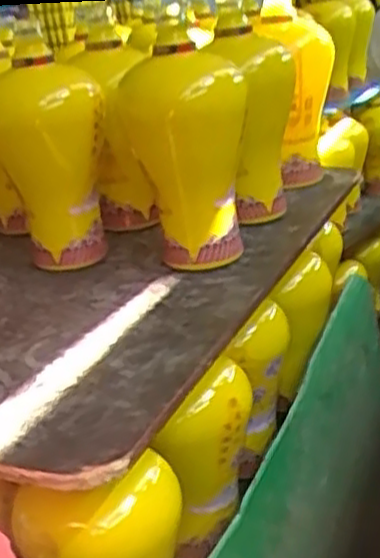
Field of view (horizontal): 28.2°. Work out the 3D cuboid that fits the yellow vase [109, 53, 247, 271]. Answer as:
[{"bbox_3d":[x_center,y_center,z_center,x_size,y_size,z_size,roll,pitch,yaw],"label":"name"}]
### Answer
[{"bbox_3d":[-0.005,-0.086,0.584,0.092,0.161,0.085,-10,22,-4],"label":"yellow vase"}]

